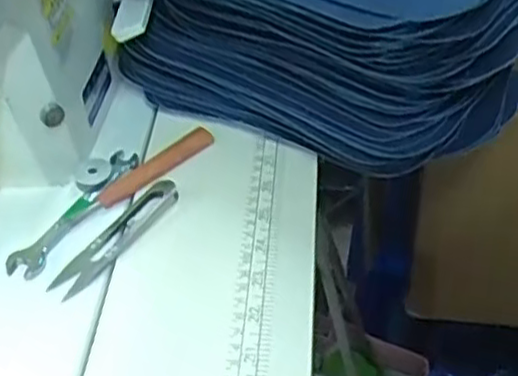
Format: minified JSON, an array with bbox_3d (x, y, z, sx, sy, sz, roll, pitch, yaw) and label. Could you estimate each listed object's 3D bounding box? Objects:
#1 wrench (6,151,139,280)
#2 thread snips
[{"bbox_3d":[-0.121,0.013,0.469,0.021,0.008,0.124,14,45,21],"label":"wrench"},{"bbox_3d":[-0.089,0.029,0.445,0.027,0.006,0.104,19,48,26],"label":"thread snips"}]

